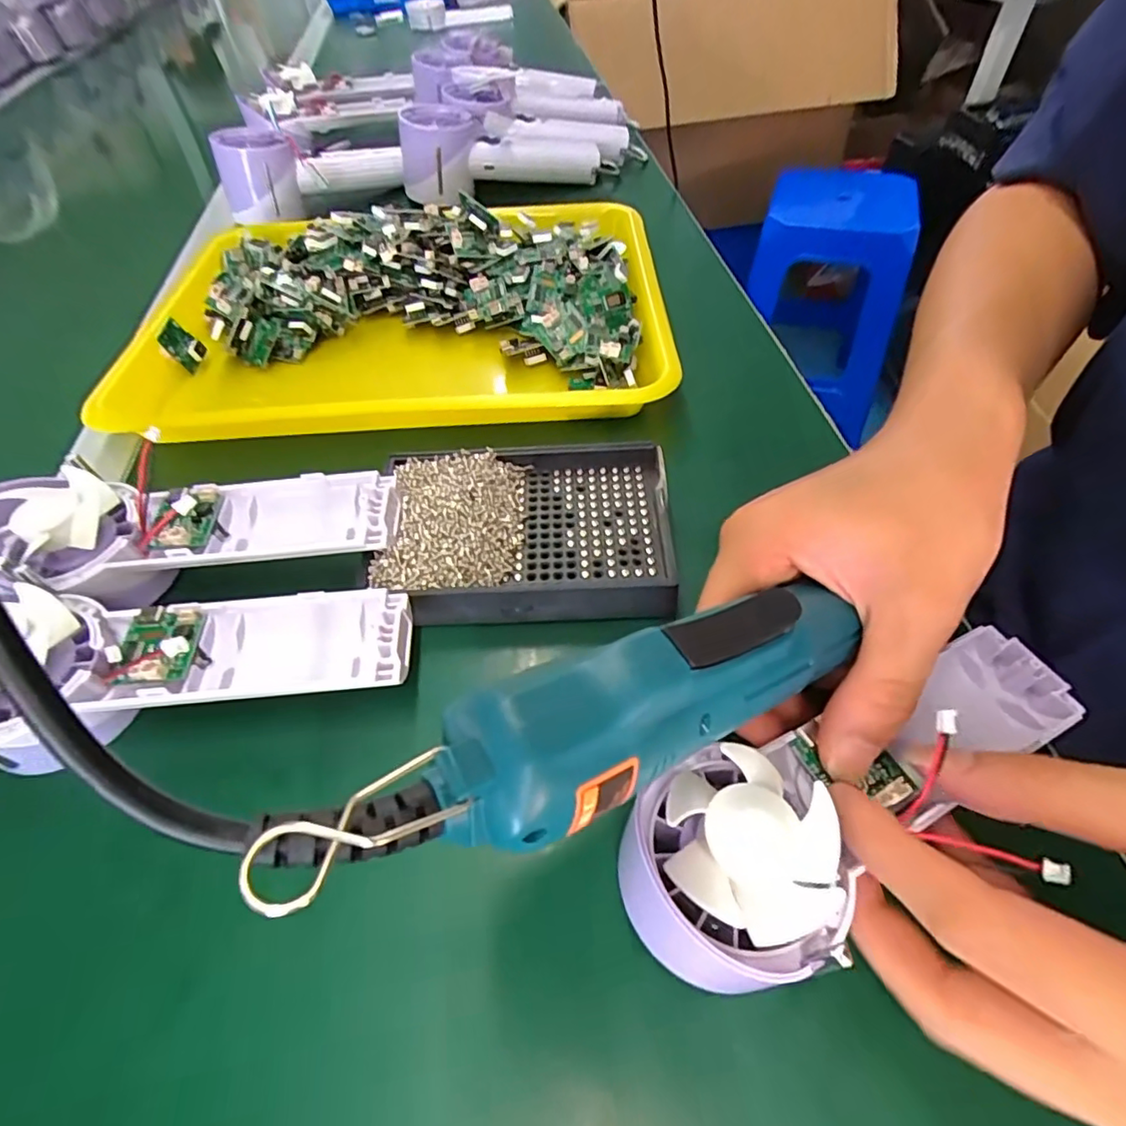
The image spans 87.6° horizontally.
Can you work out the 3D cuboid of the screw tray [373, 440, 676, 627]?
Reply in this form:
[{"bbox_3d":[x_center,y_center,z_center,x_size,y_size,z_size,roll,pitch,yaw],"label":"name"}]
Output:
[{"bbox_3d":[-0.016,-0.016,0.275,0.129,0.023,0.089,-2,52,1],"label":"screw tray"}]

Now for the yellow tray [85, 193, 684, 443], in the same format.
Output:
[{"bbox_3d":[-0.104,-0.168,0.401,0.333,0.076,0.238,-4,52,0],"label":"yellow tray"}]

